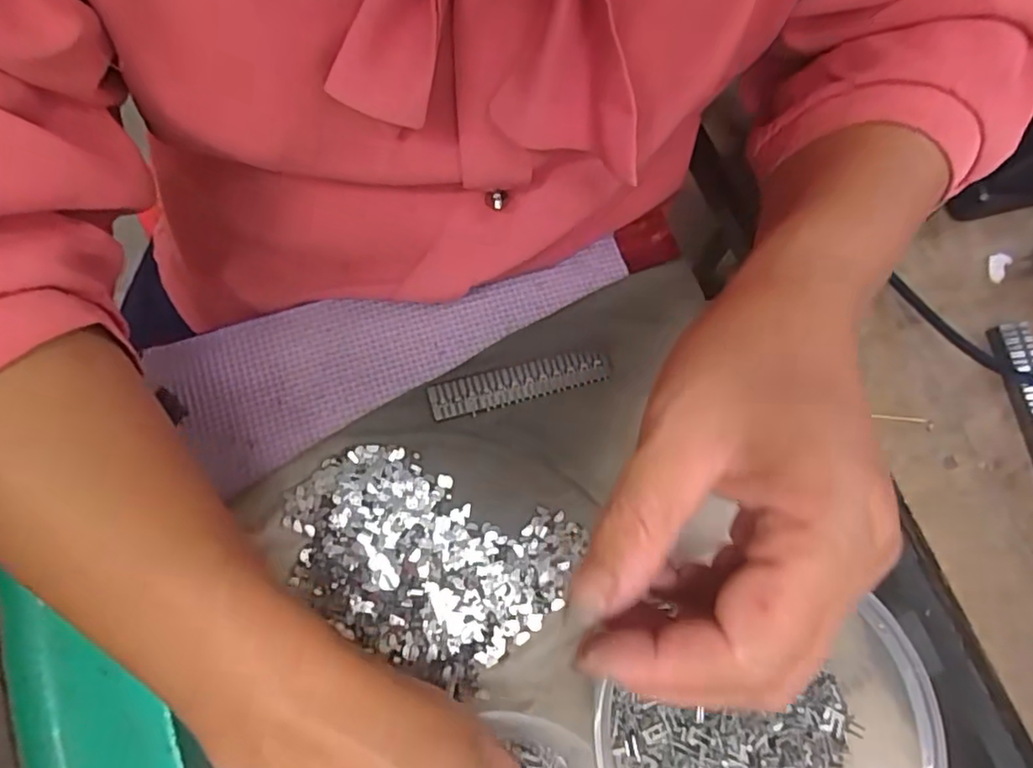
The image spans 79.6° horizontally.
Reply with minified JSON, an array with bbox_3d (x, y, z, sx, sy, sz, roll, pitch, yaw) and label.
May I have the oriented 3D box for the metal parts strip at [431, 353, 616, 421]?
[{"bbox_3d":[0.002,0.000,0.332,0.097,0.004,0.019,-13,82,-10],"label":"metal parts strip"}]

